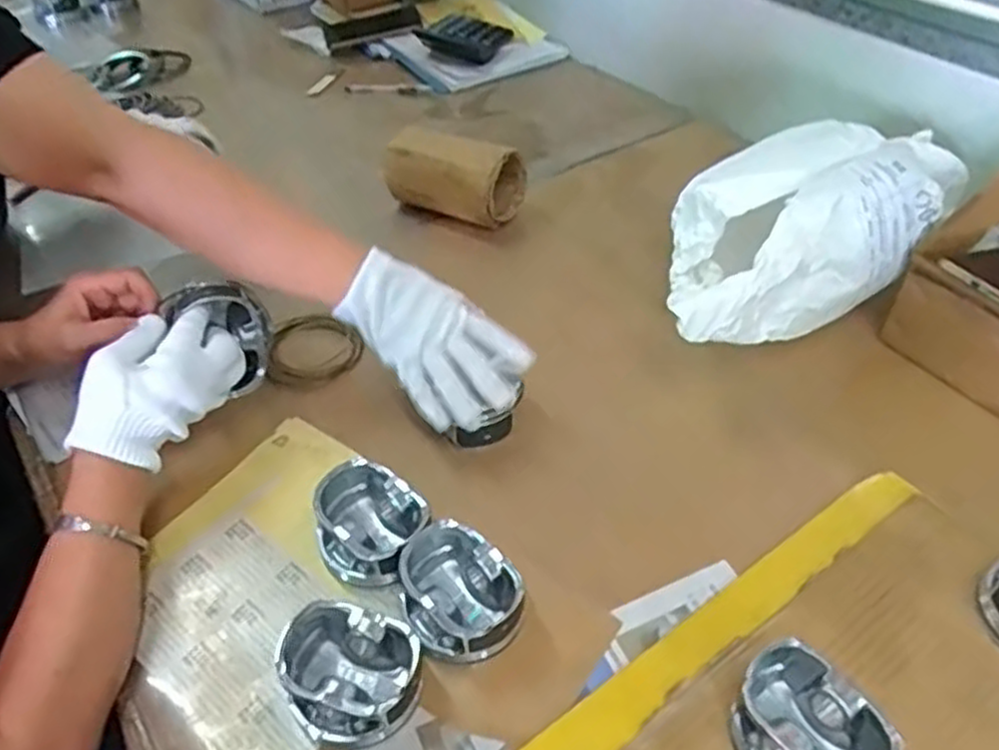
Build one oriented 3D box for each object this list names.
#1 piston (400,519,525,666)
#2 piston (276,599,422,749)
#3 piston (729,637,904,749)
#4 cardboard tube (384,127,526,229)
[{"bbox_3d":[-0.028,0.150,0.526,0.071,0.045,0.087,-35,53,-27],"label":"piston"},{"bbox_3d":[-0.096,0.190,0.491,0.088,0.043,0.074,20,50,22],"label":"piston"},{"bbox_3d":[0.181,0.212,0.460,0.076,0.045,0.089,-24,49,-19],"label":"piston"},{"bbox_3d":[-0.053,-0.230,0.877,0.145,0.102,0.108,24,51,24],"label":"cardboard tube"}]

